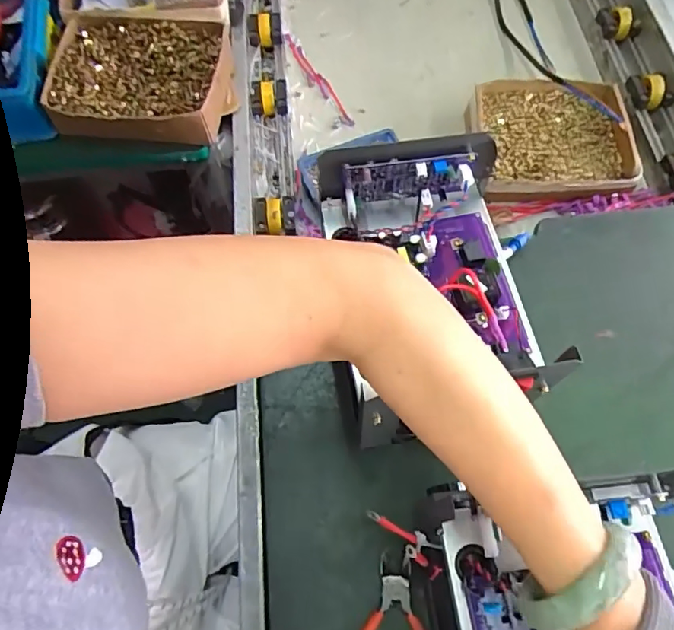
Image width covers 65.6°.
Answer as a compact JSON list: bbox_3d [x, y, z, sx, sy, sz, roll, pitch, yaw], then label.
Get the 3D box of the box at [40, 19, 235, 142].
[{"bbox_3d":[-0.261,-0.316,0.694,0.224,0.057,0.175,4,66,3],"label":"box"}]

